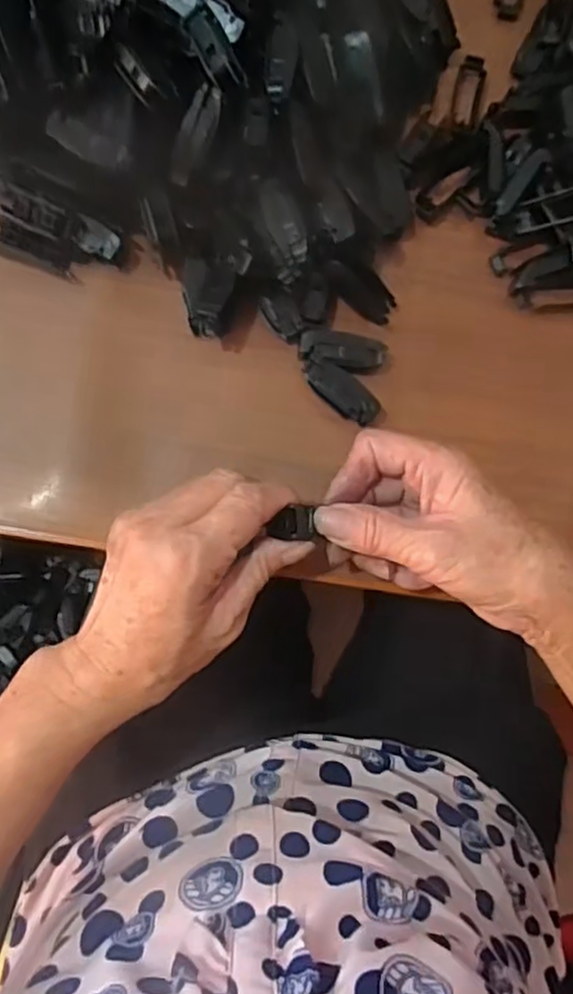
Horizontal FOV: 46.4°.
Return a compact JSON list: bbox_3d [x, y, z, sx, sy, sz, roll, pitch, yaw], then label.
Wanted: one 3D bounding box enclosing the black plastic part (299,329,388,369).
[{"bbox_3d":[0.031,-0.081,0.379,0.047,0.016,0.019,7,82,-6],"label":"black plastic part"}]

